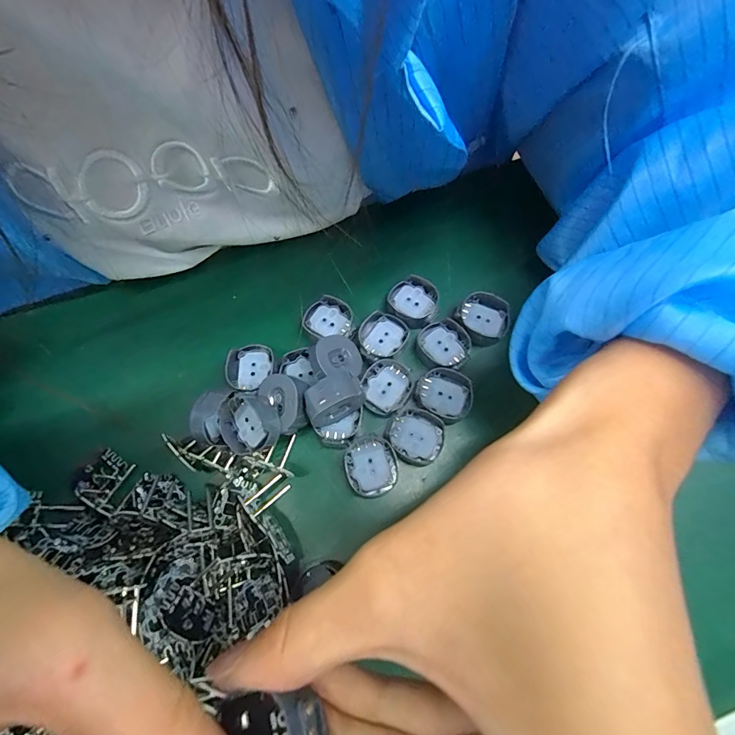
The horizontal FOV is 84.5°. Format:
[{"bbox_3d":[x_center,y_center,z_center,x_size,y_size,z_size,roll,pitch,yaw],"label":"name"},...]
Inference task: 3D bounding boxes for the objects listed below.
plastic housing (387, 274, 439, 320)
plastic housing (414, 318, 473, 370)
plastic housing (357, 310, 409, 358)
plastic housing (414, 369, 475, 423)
[{"bbox_3d":[0.026,-0.038,0.224,0.023,0.009,0.027,-32,73,-8],"label":"plastic housing"},{"bbox_3d":[0.040,-0.012,0.215,0.026,0.012,0.029,-26,72,-6],"label":"plastic housing"},{"bbox_3d":[0.007,-0.018,0.217,0.024,0.007,0.025,34,76,13],"label":"plastic housing"},{"bbox_3d":[0.040,0.014,0.206,0.028,0.010,0.024,30,75,12],"label":"plastic housing"}]

